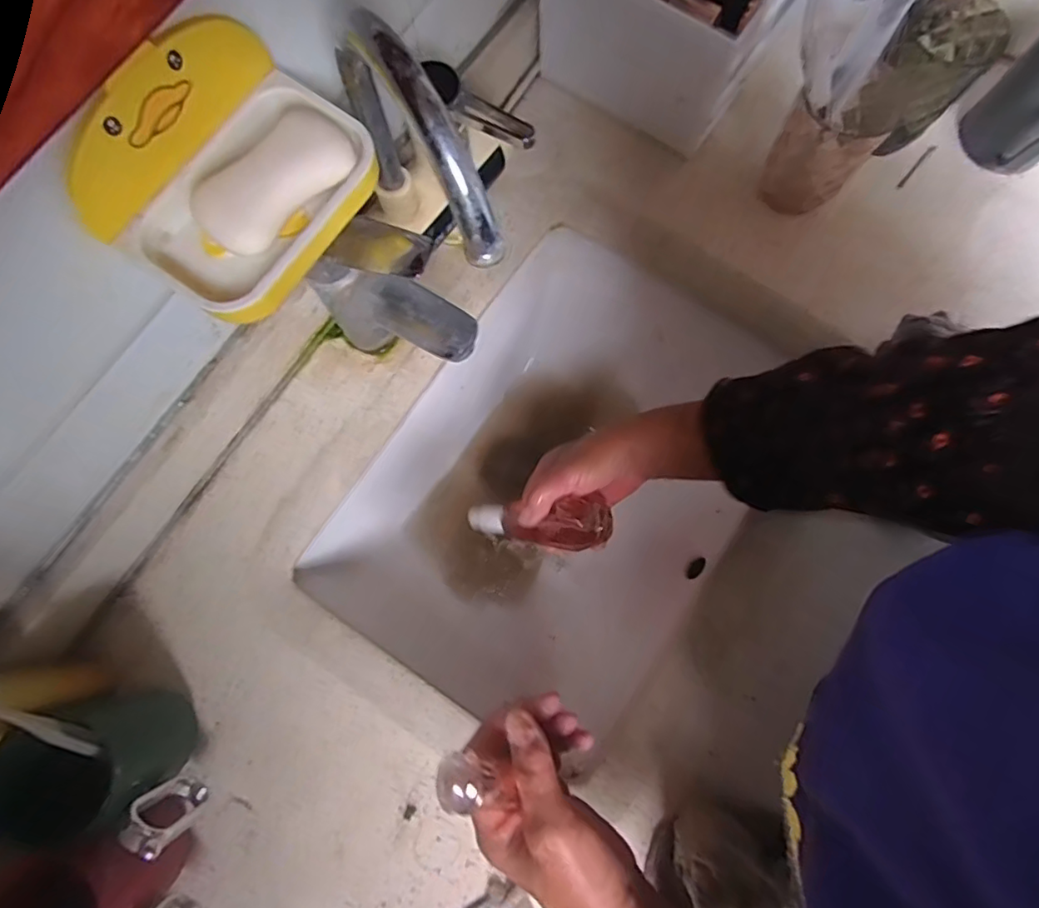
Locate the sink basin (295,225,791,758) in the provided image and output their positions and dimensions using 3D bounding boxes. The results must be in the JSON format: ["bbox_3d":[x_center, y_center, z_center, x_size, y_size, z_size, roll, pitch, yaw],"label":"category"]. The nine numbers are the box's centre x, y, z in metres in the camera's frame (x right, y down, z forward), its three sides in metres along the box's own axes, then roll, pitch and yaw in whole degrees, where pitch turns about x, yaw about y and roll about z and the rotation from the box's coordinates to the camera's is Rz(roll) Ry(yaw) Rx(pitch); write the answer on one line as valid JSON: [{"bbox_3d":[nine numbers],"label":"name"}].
[{"bbox_3d":[0.054,0.002,0.560,0.347,0.153,0.474,34,80,8],"label":"sink basin"}]

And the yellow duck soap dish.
[{"bbox_3d":[-0.149,-0.148,0.292,0.094,0.072,0.137,39,81,9],"label":"yellow duck soap dish"}]

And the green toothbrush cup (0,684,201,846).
[{"bbox_3d":[-0.279,0.199,0.372,0.065,0.115,0.071,0,78,1],"label":"green toothbrush cup"}]

